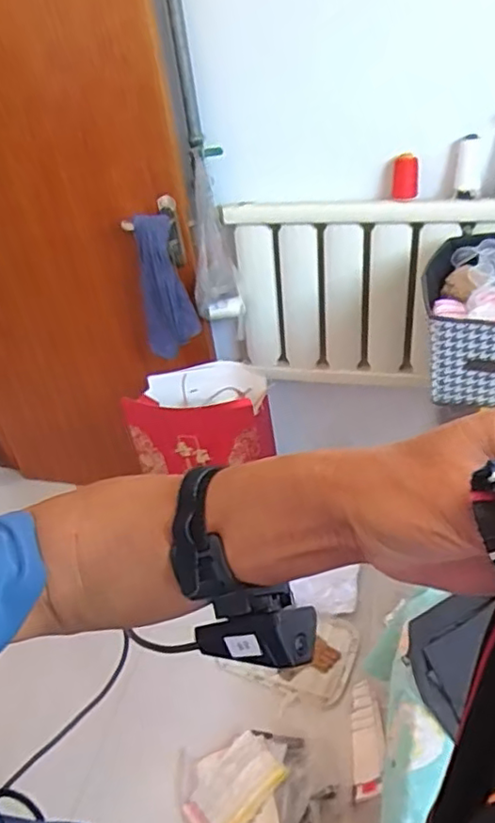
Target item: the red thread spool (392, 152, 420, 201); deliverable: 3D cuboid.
[{"bbox_3d":[0.366,-0.536,1.430,0.059,0.113,0.058,7,39,18],"label":"red thread spool"}]

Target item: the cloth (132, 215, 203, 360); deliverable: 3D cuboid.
[{"bbox_3d":[-0.210,-0.307,1.585,0.133,0.367,0.077,-12,37,-6],"label":"cloth"}]

